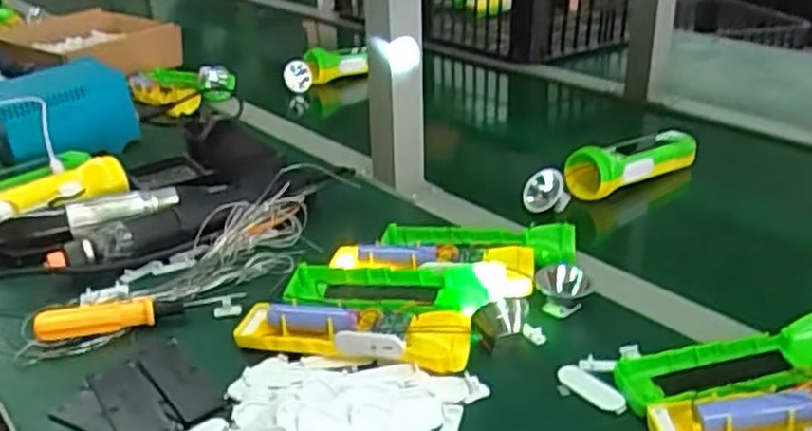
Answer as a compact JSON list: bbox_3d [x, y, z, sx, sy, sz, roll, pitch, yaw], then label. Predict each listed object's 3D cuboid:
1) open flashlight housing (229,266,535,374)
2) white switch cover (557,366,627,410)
[{"bbox_3d":[-0.017,0.069,0.545,0.193,0.035,0.099,3,26,9],"label":"open flashlight housing"},{"bbox_3d":[0.120,0.112,0.491,0.018,0.010,0.047,-22,33,-36],"label":"white switch cover"}]

